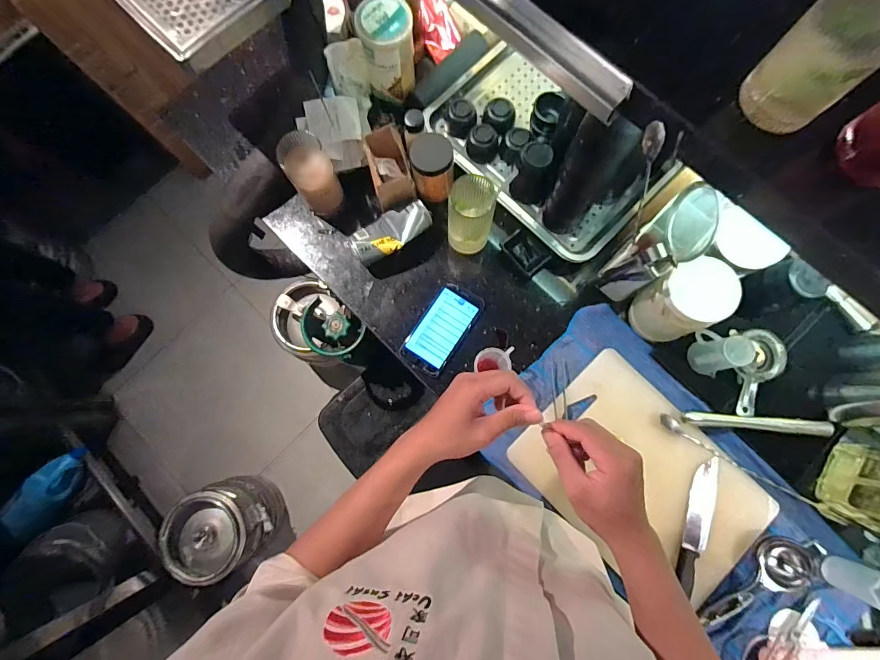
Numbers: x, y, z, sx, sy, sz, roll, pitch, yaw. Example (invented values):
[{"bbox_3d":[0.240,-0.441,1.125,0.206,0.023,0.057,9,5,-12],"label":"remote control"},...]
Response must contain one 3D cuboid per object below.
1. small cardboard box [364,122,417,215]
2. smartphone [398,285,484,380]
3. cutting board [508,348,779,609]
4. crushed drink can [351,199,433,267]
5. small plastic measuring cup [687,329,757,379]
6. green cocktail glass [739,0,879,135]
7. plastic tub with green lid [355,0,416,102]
[{"bbox_3d":[-0.084,-0.271,0.676,0.069,0.058,0.108,-16,79,-2],"label":"small cardboard box"},{"bbox_3d":[0.003,-0.003,0.681,0.081,0.007,0.156,33,82,7],"label":"smartphone"},{"bbox_3d":[0.314,0.219,0.619,0.262,0.027,0.340,-44,80,-9],"label":"cutting board"},{"bbox_3d":[-0.085,-0.166,0.694,0.139,0.052,0.072,-39,81,-6],"label":"crushed drink can"},{"bbox_3d":[0.429,0.034,0.620,0.058,0.079,0.062,0,79,1],"label":"small plastic measuring cup"},{"bbox_3d":[0.316,-0.228,0.307,0.071,0.148,0.069,-39,81,-6],"label":"green cocktail glass"},{"bbox_3d":[-0.085,-0.466,0.688,0.088,0.130,0.084,0,79,1],"label":"plastic tub with green lid"}]

